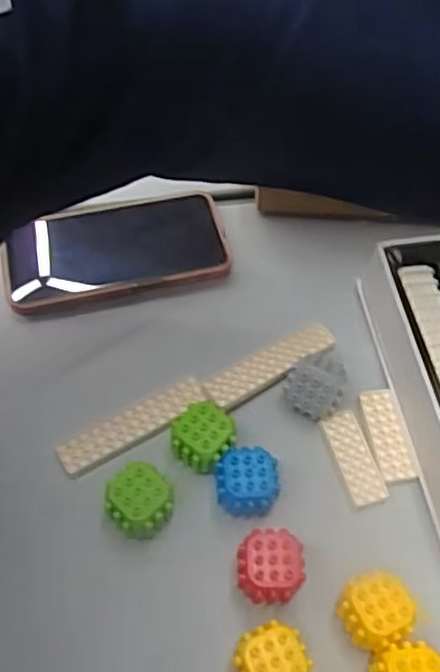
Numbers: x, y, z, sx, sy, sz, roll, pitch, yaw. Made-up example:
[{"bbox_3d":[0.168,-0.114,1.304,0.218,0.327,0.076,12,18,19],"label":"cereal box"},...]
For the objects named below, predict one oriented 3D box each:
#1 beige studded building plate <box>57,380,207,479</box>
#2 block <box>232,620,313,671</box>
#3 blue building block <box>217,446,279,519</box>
[{"bbox_3d":[-0.056,0.060,0.431,0.101,0.007,0.024,-26,64,-17],"label":"beige studded building plate"},{"bbox_3d":[0.028,0.177,0.352,0.037,0.036,0.038,-16,61,-12],"label":"block"},{"bbox_3d":[0.016,0.091,0.403,0.036,0.035,0.034,0,59,-3],"label":"blue building block"}]

